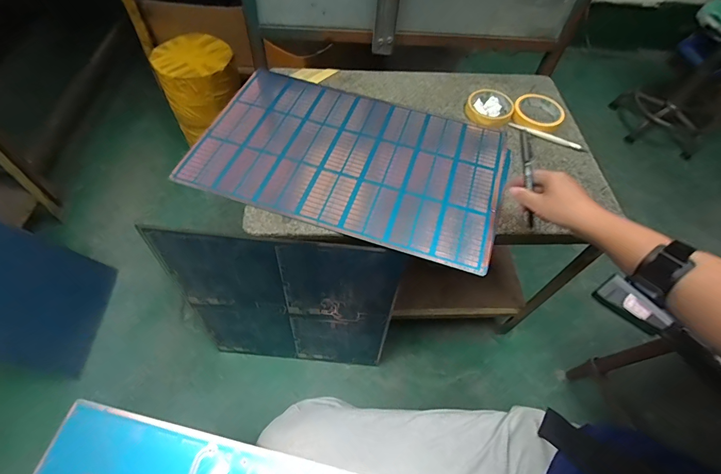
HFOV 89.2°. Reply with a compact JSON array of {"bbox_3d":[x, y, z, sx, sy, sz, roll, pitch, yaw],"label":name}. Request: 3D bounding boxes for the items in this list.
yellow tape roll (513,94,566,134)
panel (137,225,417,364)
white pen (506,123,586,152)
[{"bbox_3d":[0.354,-0.251,0.729,0.098,0.022,0.097,2,57,-2],"label":"yellow tape roll"},{"bbox_3d":[-0.142,0.149,0.738,0.406,0.482,0.011,5,51,0],"label":"panel"},{"bbox_3d":[0.358,-0.194,0.702,0.145,0.009,0.015,20,58,9],"label":"white pen"}]

